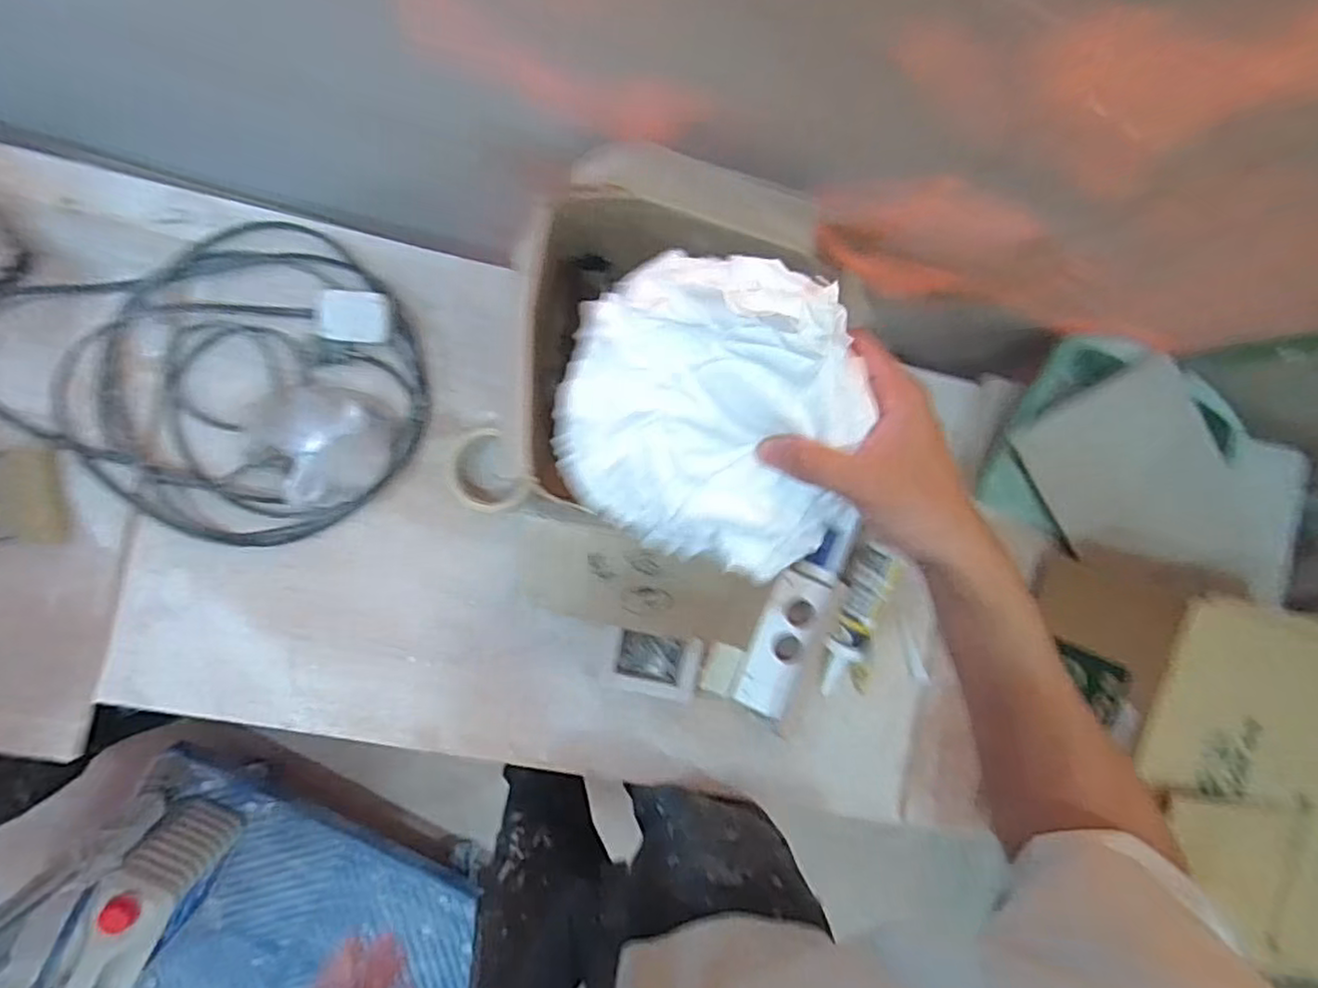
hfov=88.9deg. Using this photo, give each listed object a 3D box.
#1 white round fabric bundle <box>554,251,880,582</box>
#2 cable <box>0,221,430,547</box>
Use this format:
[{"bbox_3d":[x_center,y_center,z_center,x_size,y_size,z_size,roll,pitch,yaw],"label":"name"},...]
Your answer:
[{"bbox_3d":[0.036,-0.042,0.374,0.182,0.060,0.169,18,119,-6],"label":"white round fabric bundle"},{"bbox_3d":[-0.513,-0.117,0.783,0.452,0.066,0.392,-30,99,-8],"label":"cable"}]

